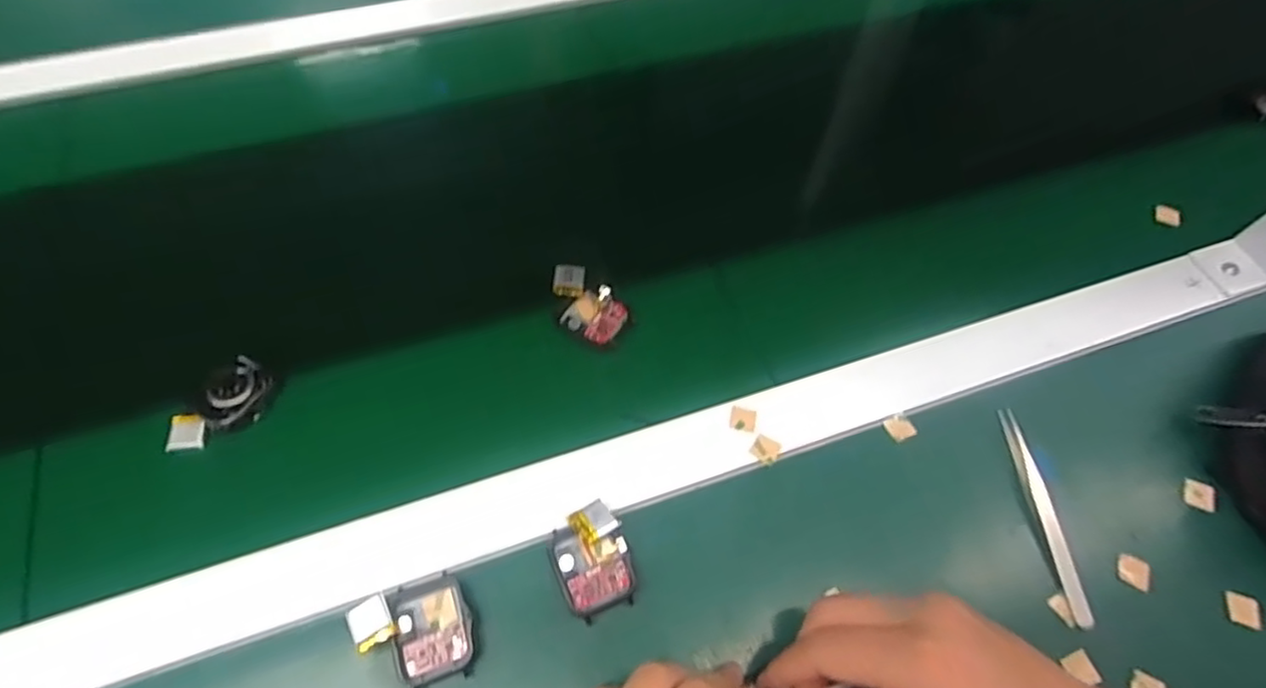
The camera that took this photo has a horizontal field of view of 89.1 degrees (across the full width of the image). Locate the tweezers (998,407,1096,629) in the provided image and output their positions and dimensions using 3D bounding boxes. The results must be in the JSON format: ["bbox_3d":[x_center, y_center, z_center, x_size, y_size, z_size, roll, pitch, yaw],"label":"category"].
[{"bbox_3d":[0.228,0.093,0.356,0.013,0.011,0.116,-4,61,-4],"label":"tweezers"}]

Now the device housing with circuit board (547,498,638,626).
[{"bbox_3d":[-0.020,0.109,0.325,0.038,0.013,0.049,-18,63,-12],"label":"device housing with circuit board"}]

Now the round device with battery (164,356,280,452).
[{"bbox_3d":[-0.234,0.035,0.366,0.037,0.016,0.061,22,62,10],"label":"round device with battery"}]

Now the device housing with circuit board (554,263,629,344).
[{"bbox_3d":[-0.031,-0.026,0.408,0.056,0.012,0.035,36,66,17],"label":"device housing with circuit board"}]

